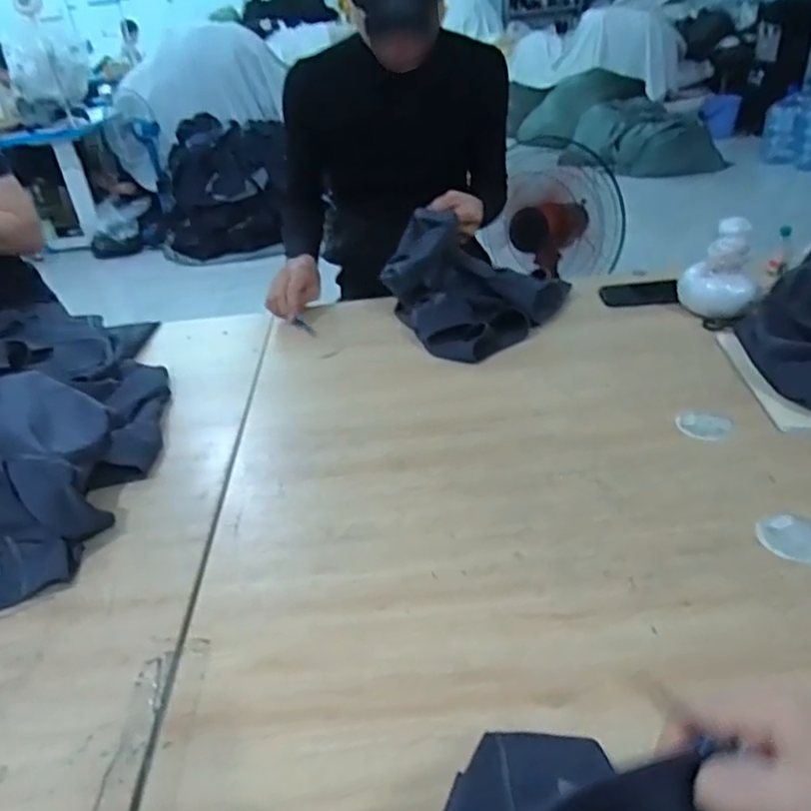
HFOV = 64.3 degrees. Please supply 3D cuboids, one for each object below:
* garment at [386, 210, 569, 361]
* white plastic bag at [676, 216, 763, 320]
[{"bbox_3d":[0.110,-0.193,1.032,0.300,0.155,0.237,1,34,12],"label":"garment"},{"bbox_3d":[0.494,-0.212,1.011,0.115,0.142,0.083,8,36,22],"label":"white plastic bag"}]

